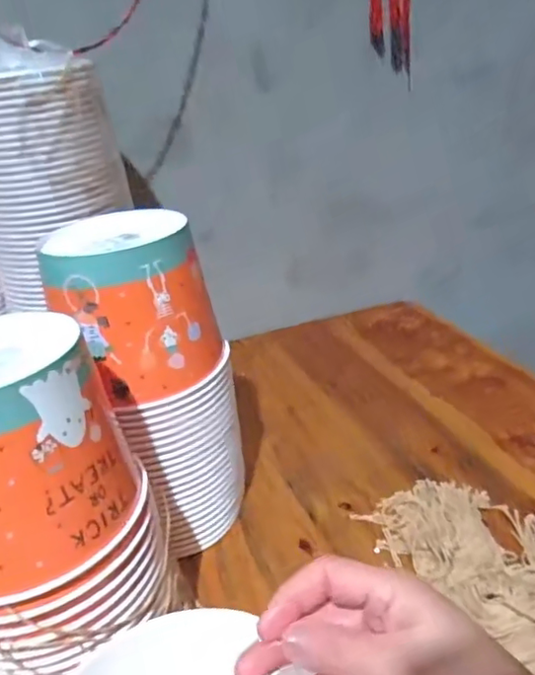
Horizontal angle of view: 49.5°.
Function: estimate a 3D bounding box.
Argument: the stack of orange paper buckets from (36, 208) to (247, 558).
[{"bbox_3d":[-0.096,0.049,0.543,0.141,0.308,0.119,-25,32,-33],"label":"stack of orange paper buckets"}]

